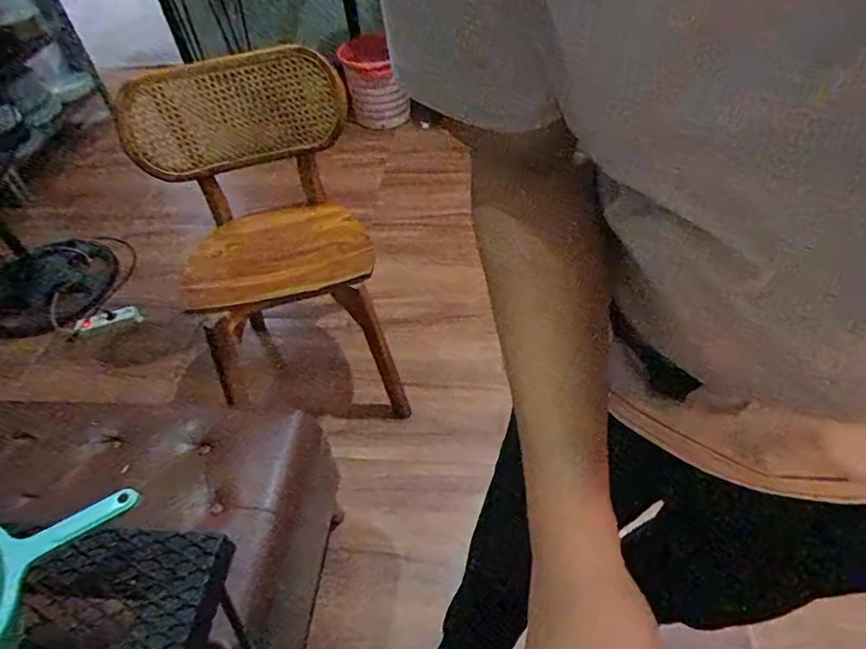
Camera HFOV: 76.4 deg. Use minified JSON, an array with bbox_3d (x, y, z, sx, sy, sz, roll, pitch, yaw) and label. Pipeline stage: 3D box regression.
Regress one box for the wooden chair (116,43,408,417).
[{"bbox_3d":[-0.379,-0.178,1.335,0.438,0.712,0.560,-11,49,-3],"label":"wooden chair"}]

